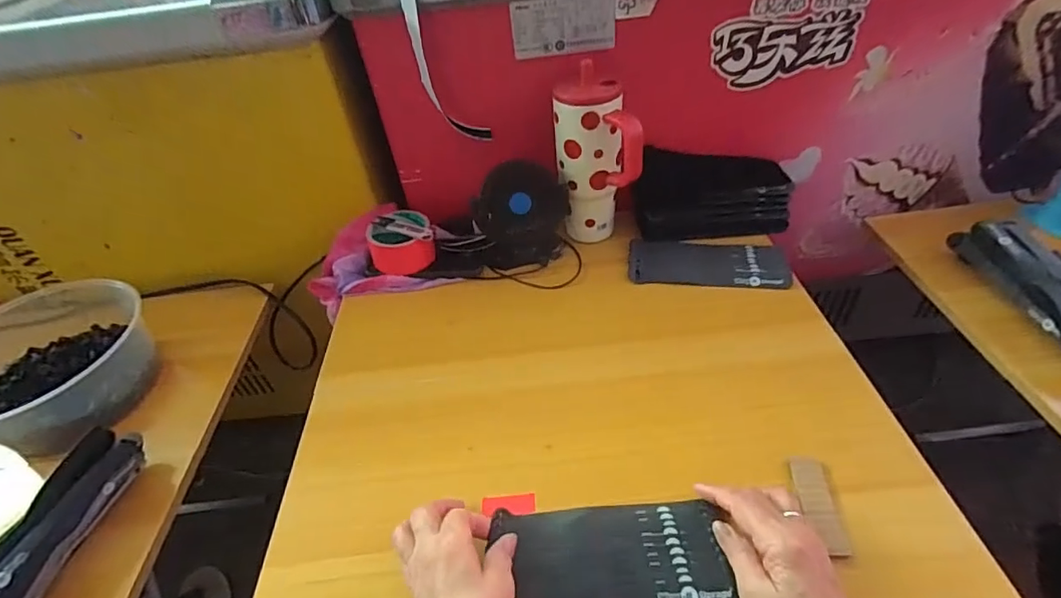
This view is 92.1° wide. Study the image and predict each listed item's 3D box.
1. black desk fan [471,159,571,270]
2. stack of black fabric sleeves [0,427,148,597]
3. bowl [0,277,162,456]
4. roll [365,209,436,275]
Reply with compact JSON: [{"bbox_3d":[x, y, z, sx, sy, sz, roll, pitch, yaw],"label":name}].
[{"bbox_3d":[-0.011,-0.115,0.696,0.121,0.125,0.074,1,43,9],"label":"black desk fan"},{"bbox_3d":[-0.466,0.232,0.500,0.060,0.057,0.220,3,43,11],"label":"stack of black fabric sleeves"},{"bbox_3d":[-0.601,0.084,0.642,0.224,0.105,0.229,17,47,25],"label":"bowl"},{"bbox_3d":[-0.177,-0.081,0.709,0.083,0.056,0.078,-4,42,4],"label":"roll"}]

